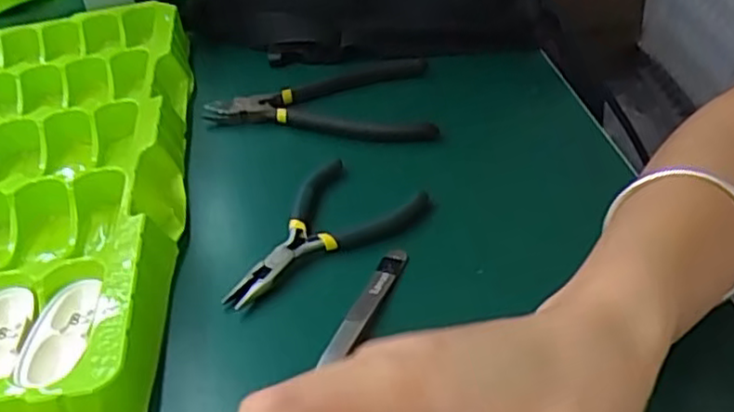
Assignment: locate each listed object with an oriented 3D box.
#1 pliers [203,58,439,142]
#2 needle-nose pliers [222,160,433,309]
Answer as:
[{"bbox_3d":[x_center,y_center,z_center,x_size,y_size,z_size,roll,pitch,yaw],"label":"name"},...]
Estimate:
[{"bbox_3d":[-0.032,-0.073,0.467,0.146,0.019,0.111,-4,37,2],"label":"pliers"},{"bbox_3d":[-0.026,0.012,0.353,0.111,0.017,0.058,-22,40,-21],"label":"needle-nose pliers"}]

